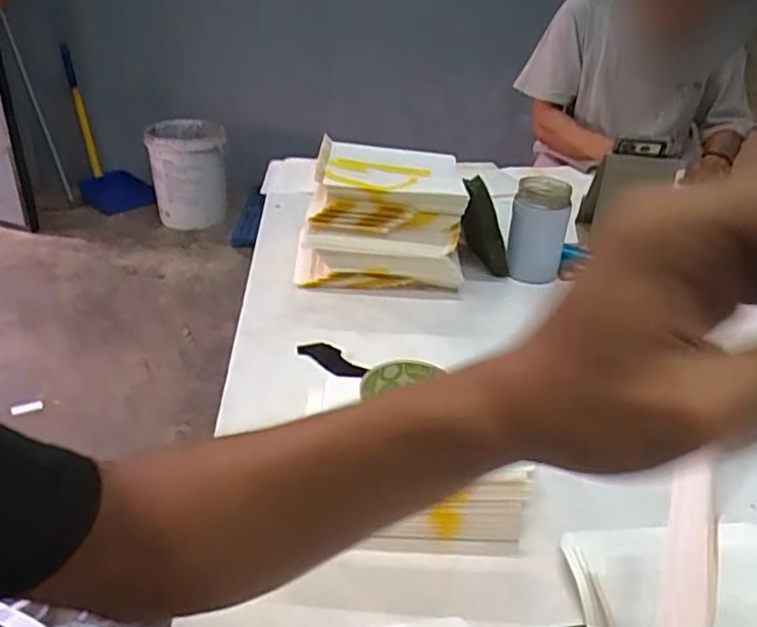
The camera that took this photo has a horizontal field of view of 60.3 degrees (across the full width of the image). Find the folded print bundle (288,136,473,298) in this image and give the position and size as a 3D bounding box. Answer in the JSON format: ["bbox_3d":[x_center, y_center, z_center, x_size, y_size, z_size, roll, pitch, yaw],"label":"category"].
[{"bbox_3d":[0.006,-0.133,0.888,0.209,0.131,0.193,5,29,2],"label":"folded print bundle"}]

